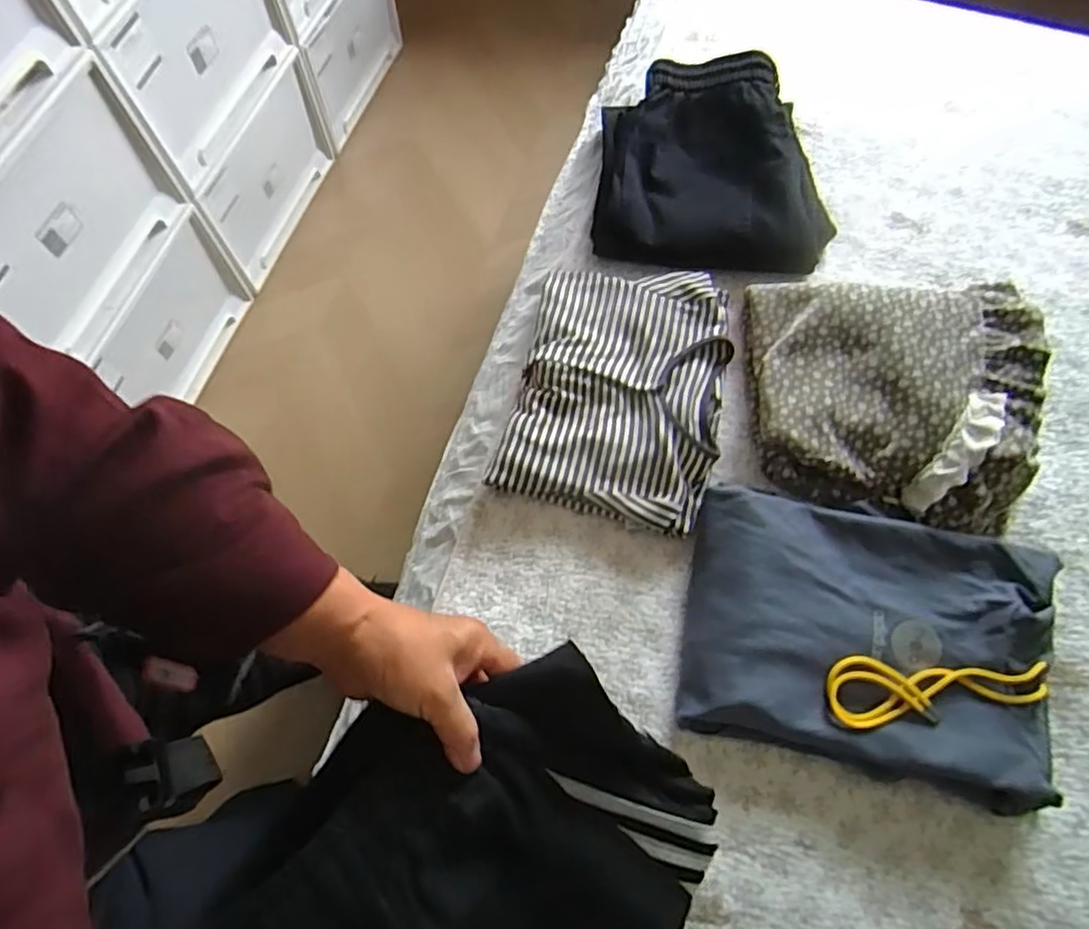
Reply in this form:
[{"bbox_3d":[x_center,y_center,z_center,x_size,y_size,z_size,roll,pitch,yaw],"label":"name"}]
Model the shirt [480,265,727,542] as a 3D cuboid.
[{"bbox_3d":[0.083,-0.087,0.680,0.214,0.041,0.297,13,69,4],"label":"shirt"}]

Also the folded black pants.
[{"bbox_3d":[0.209,-0.368,0.788,0.279,0.078,0.306,5,69,1],"label":"folded black pants"}]

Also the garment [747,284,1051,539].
[{"bbox_3d":[0.370,-0.077,0.674,0.295,0.081,0.283,5,69,1],"label":"garment"}]

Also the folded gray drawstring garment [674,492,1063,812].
[{"bbox_3d":[0.294,0.161,0.589,0.314,0.054,0.225,12,69,4],"label":"folded gray drawstring garment"}]

